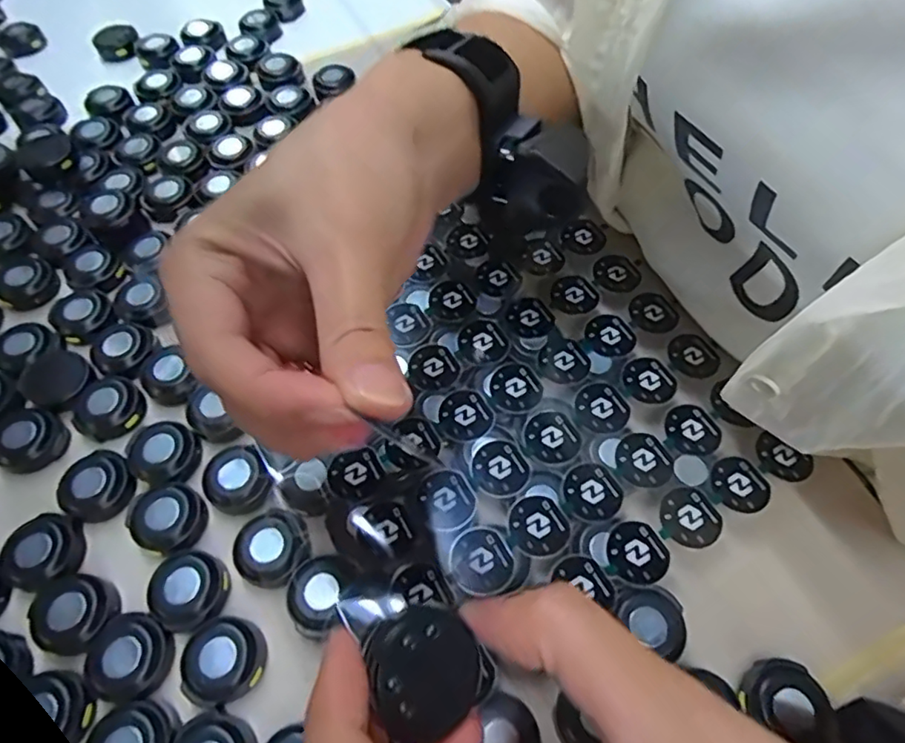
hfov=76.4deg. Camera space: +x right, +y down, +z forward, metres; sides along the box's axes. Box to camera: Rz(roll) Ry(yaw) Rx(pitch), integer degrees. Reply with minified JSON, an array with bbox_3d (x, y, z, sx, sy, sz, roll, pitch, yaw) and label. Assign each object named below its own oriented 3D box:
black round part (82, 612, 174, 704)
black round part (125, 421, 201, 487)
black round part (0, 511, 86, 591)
[{"bbox_3d":[-0.124,0.108,0.219,0.031,0.008,0.029,-1,60,1],"label":"black round part"},{"bbox_3d":[-0.131,0.037,0.260,0.030,0.010,0.028,-1,60,1],"label":"black round part"},{"bbox_3d":[-0.170,0.074,0.239,0.031,0.010,0.030,9,61,7],"label":"black round part"}]

